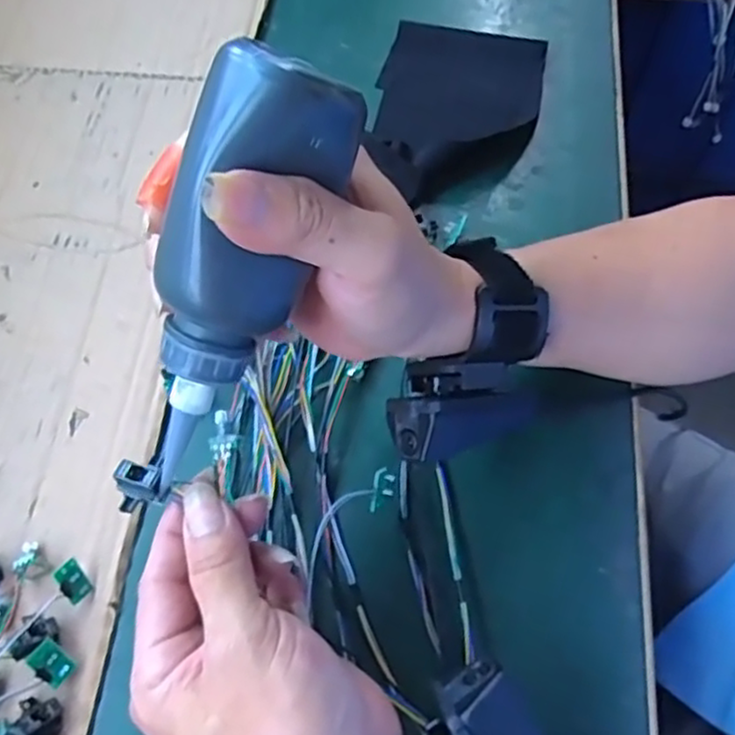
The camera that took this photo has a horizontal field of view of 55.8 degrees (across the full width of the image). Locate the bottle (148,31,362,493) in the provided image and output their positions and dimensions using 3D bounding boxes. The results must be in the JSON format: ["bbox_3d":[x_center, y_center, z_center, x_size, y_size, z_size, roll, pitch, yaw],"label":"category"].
[{"bbox_3d":[-0.049,-0.023,0.223,0.041,0.039,0.150,29,114,14],"label":"bottle"}]

